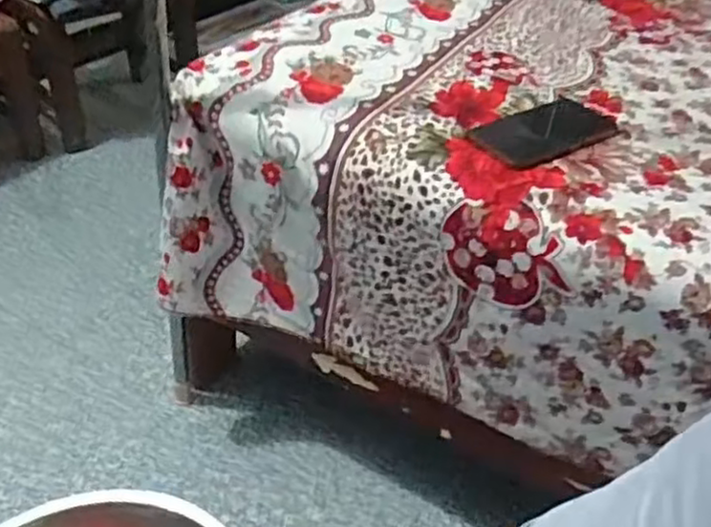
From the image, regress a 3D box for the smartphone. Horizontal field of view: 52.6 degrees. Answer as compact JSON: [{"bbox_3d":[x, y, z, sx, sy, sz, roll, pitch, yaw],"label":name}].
[{"bbox_3d":[0.207,-0.146,0.787,0.184,0.007,0.090,-24,48,-31],"label":"smartphone"}]

